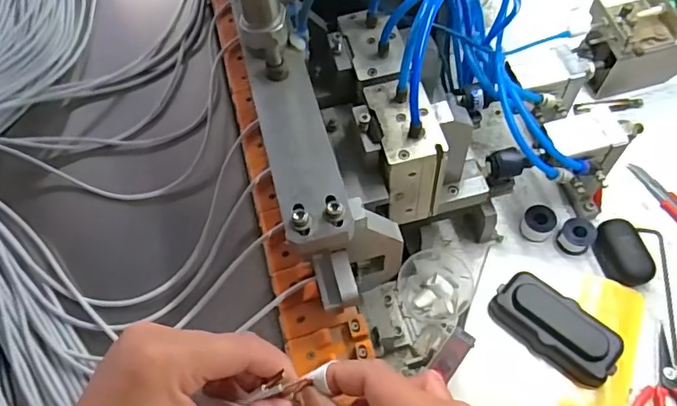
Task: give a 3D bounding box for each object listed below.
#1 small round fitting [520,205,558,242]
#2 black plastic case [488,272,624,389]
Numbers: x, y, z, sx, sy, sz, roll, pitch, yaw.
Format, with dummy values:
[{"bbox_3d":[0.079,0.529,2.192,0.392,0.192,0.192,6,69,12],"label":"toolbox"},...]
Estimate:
[{"bbox_3d":[0.194,0.017,0.509,0.030,0.025,0.033,-1,62,3],"label":"small round fitting"},{"bbox_3d":[0.186,0.108,0.458,0.105,0.028,0.055,35,69,20],"label":"black plastic case"}]

